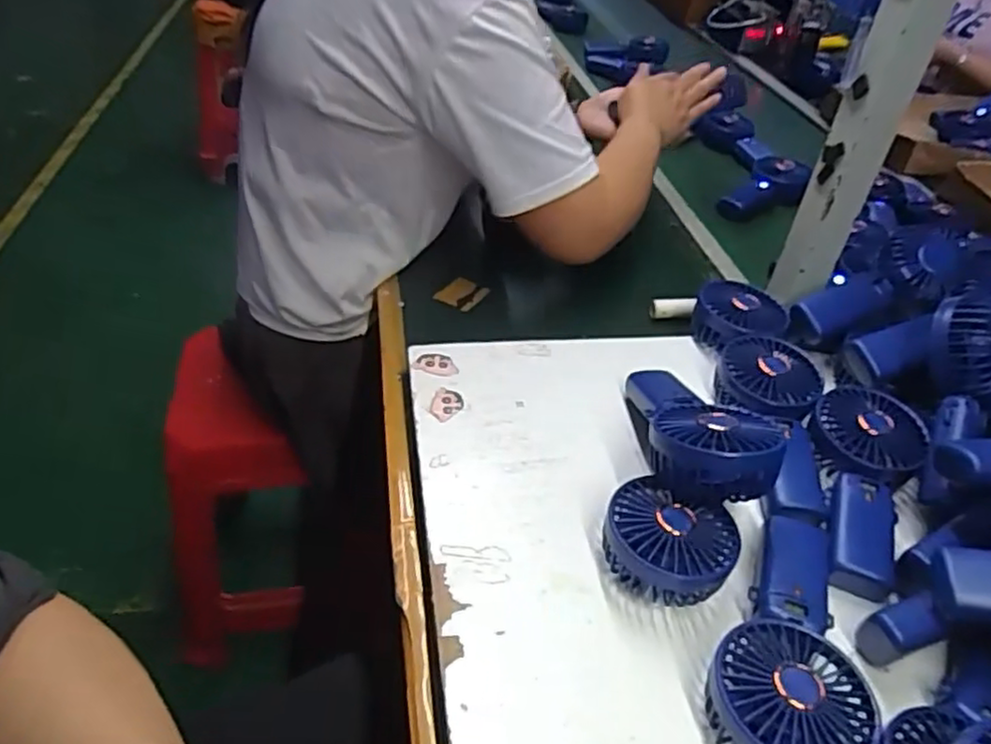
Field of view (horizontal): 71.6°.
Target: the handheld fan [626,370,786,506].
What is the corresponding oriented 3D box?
[{"bbox_3d":[0.140,0.038,0.513,0.078,0.048,0.172,0,20,-7],"label":"handheld fan"}]

